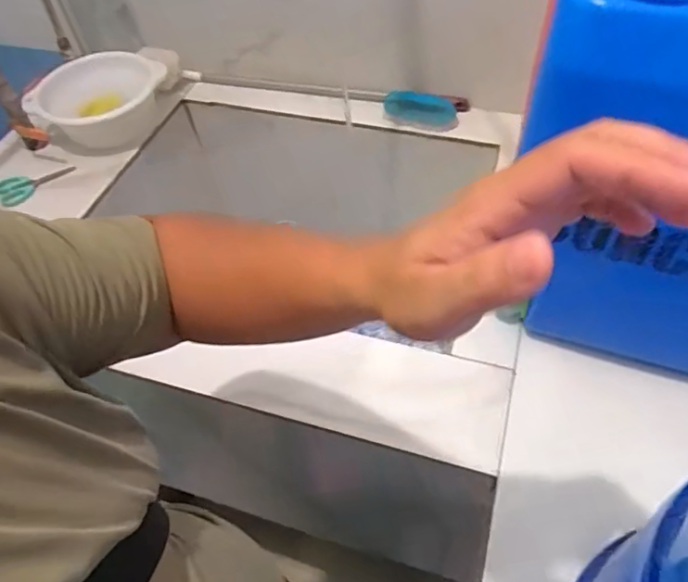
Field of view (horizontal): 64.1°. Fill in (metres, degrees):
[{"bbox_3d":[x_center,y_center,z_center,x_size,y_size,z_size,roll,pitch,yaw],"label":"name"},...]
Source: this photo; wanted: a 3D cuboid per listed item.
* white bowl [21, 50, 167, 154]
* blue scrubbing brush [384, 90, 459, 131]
[{"bbox_3d":[-0.427,-0.333,0.978,0.237,0.088,0.191,-16,53,-7],"label":"white bowl"},{"bbox_3d":[0.126,-0.304,0.923,0.125,0.048,0.051,18,56,18],"label":"blue scrubbing brush"}]

